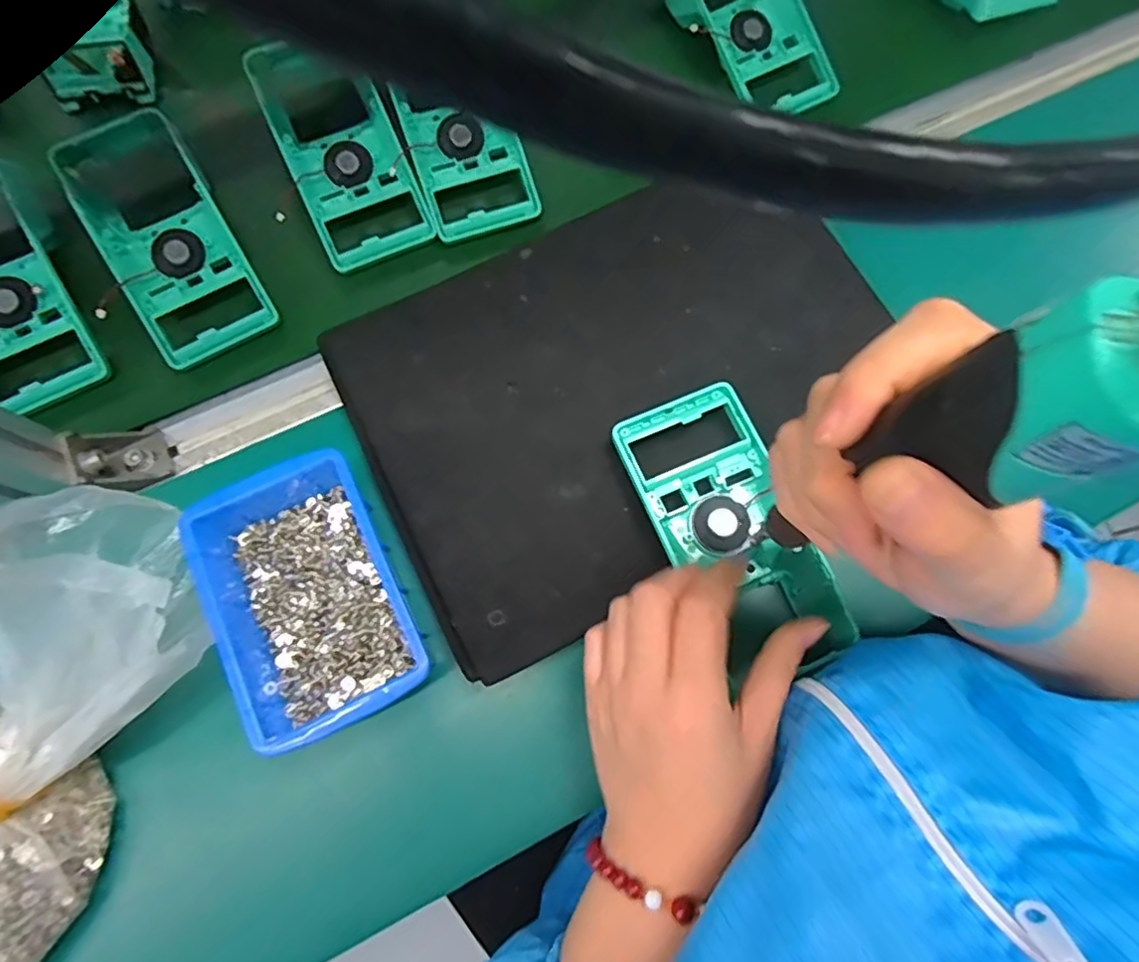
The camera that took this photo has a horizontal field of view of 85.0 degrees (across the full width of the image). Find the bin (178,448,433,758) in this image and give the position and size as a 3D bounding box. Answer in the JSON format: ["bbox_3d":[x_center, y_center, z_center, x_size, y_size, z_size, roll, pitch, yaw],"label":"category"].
[{"bbox_3d":[-0.149,0.068,0.367,0.098,0.058,0.148,-26,78,-8],"label":"bin"}]

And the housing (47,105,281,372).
[{"bbox_3d":[-0.285,-0.170,0.436,0.094,0.036,0.179,-32,78,-9],"label":"housing"}]

